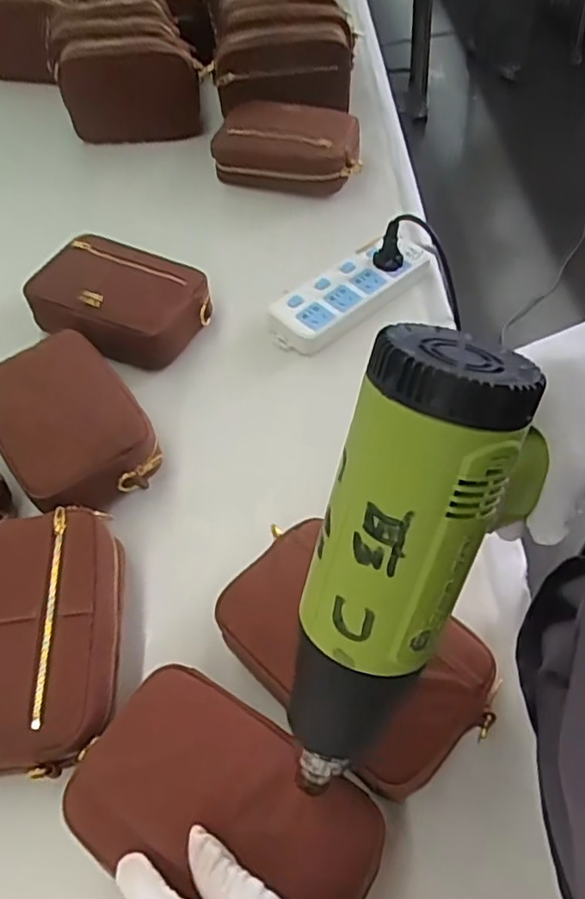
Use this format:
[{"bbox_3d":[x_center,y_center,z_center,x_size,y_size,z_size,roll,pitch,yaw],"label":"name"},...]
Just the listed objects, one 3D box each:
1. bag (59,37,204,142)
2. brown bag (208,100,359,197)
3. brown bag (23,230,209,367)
[{"bbox_3d":[-0.225,-0.488,0.863,0.182,0.134,0.061,-1,55,3],"label":"bag"},{"bbox_3d":[0.002,-0.403,0.846,0.184,0.073,0.108,14,57,13],"label":"brown bag"},{"bbox_3d":[-0.188,-0.164,0.707,0.182,0.073,0.127,20,58,17],"label":"brown bag"}]

